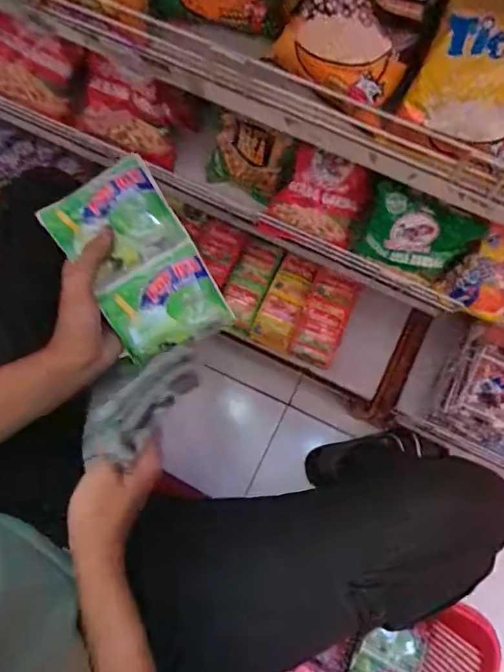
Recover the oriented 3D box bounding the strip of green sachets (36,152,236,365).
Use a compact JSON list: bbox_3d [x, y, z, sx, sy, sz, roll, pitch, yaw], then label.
[{"bbox_3d":[-0.096,-0.059,0.438,0.096,0.017,0.158,-31,103,-4],"label":"strip of green sachets"}]

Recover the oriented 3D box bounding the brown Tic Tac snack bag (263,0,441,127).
[{"bbox_3d":[0.082,-0.244,0.407,0.108,0.111,0.040,38,44,0],"label":"brown Tic Tac snack bag"}]

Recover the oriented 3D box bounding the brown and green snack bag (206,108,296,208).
[{"bbox_3d":[-0.001,-0.231,0.656,0.105,0.103,0.042,19,46,5],"label":"brown and green snack bag"}]

